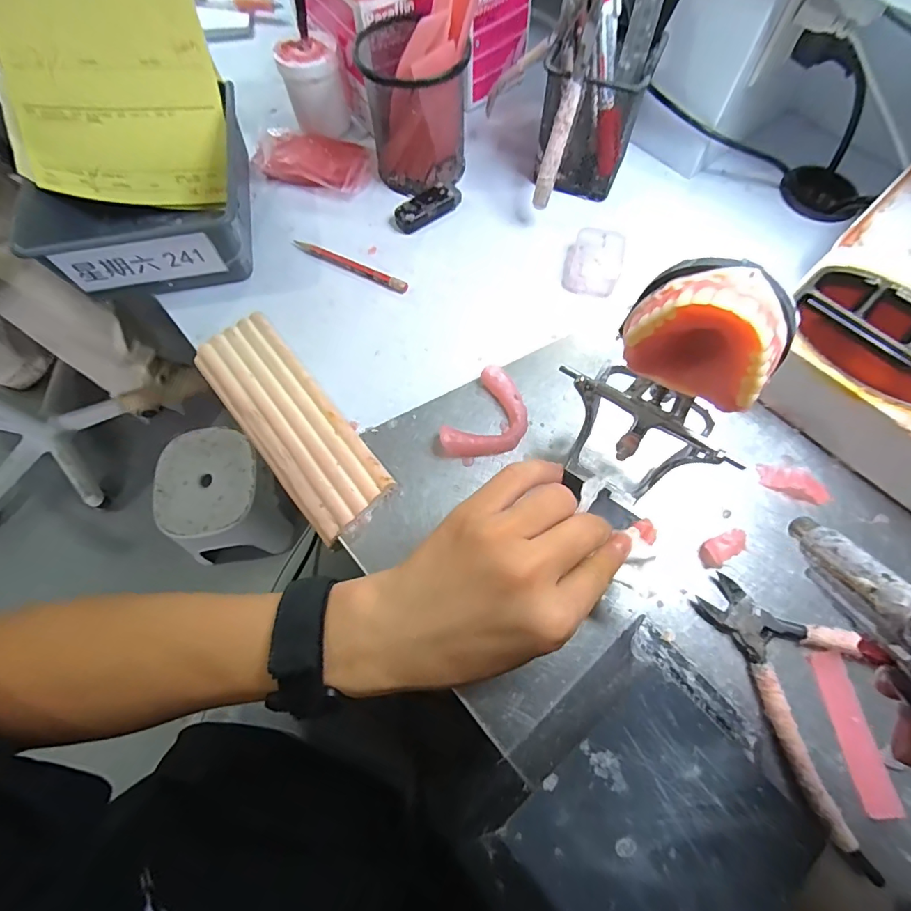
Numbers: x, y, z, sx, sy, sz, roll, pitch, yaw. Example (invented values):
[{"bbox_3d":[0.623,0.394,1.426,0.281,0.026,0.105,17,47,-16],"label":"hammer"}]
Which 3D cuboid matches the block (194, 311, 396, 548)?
[{"bbox_3d":[-0.121,-0.029,0.336,0.060,0.013,0.186,-38,72,-14],"label":"block"}]

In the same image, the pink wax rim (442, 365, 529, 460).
[{"bbox_3d":[0.025,-0.025,0.328,0.047,0.017,0.072,29,70,12],"label":"pink wax rim"}]

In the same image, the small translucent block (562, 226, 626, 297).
[{"bbox_3d":[0.112,-0.157,0.380,0.043,0.021,0.050,14,68,6],"label":"small translucent block"}]

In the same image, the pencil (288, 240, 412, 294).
[{"bbox_3d":[-0.088,-0.159,0.389,0.107,0.006,0.010,25,70,11],"label":"pencil"}]

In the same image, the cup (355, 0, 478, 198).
[{"bbox_3d":[-0.032,-0.296,0.382,0.077,0.115,0.096,-6,67,-2],"label":"cup"}]

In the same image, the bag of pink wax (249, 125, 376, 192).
[{"bbox_3d":[-0.130,-0.277,0.429,0.107,0.022,0.069,15,68,7],"label":"bag of pink wax"}]

